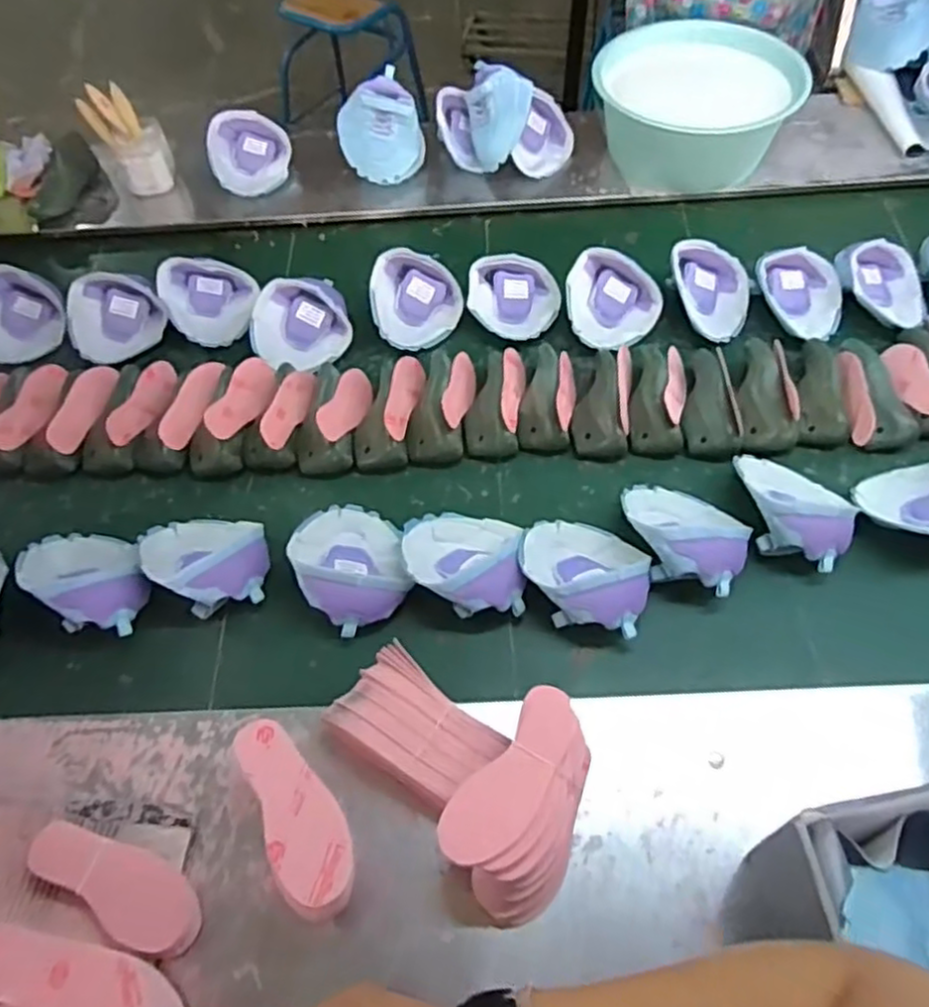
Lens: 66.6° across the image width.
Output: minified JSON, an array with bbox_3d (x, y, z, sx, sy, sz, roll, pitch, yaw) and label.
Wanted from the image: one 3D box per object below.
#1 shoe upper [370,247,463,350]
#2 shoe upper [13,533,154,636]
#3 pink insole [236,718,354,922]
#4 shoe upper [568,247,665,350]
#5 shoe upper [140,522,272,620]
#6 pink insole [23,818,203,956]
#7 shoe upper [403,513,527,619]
[{"bbox_3d":[-0.066,-0.283,0.978,0.124,0.067,0.124,-12,57,-4],"label":"shoe upper"},{"bbox_3d":[-0.403,0.075,0.757,0.165,0.069,0.100,39,67,25],"label":"shoe upper"},{"bbox_3d":[-0.132,0.238,0.552,0.056,0.012,0.156,-25,59,-12],"label":"pink insole"},{"bbox_3d":[0.203,-0.273,0.961,0.128,0.073,0.127,6,57,7],"label":"shoe upper"},{"bbox_3d":[-0.283,0.053,0.771,0.127,0.063,0.139,-20,58,-10],"label":"shoe upper"},{"bbox_3d":[-0.283,0.309,0.579,0.151,0.016,0.059,29,43,13],"label":"pink insole"},{"bbox_3d":[-0.002,0.058,0.759,0.127,0.065,0.128,-1,57,3],"label":"shoe upper"}]

